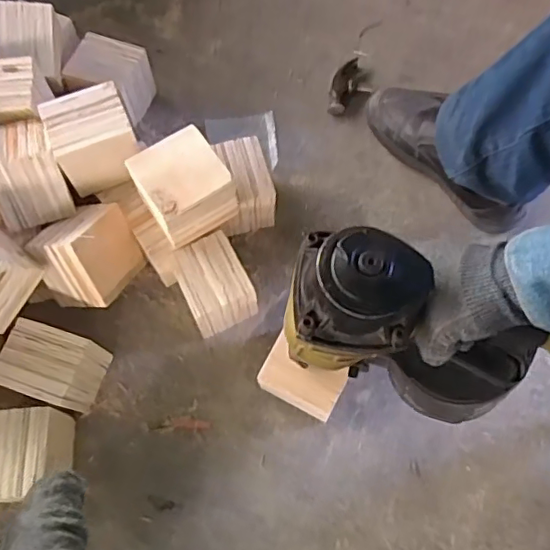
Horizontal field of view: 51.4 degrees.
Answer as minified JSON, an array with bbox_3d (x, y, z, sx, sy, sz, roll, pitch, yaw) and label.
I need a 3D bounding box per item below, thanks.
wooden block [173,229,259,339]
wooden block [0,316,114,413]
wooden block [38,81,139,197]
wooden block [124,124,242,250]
[{"bbox_3d":[-0.075,0.015,0.735,0.087,0.096,0.104,-23,71,-5],"label":"wooden block"},{"bbox_3d":[-0.268,0.114,0.706,0.104,0.098,0.086,16,72,8],"label":"wooden block"},{"bbox_3d":[-0.218,-0.167,0.706,0.098,0.096,0.097,-21,71,-6],"label":"wooden block"},{"bbox_3d":[-0.108,-0.105,0.682,0.096,0.080,0.094,-30,72,-9],"label":"wooden block"}]

